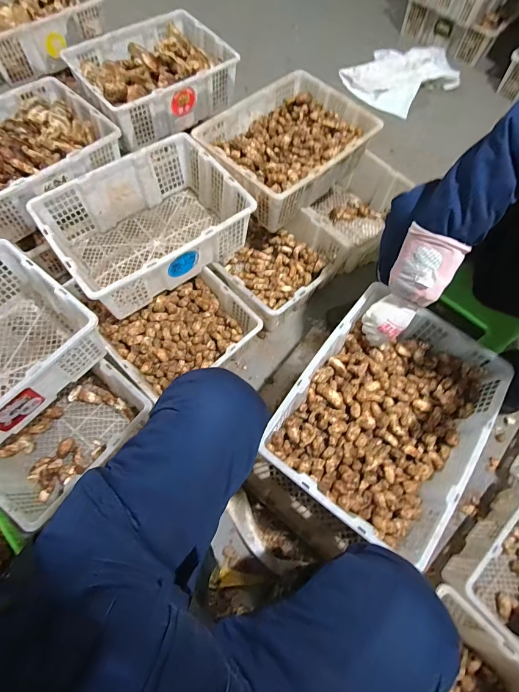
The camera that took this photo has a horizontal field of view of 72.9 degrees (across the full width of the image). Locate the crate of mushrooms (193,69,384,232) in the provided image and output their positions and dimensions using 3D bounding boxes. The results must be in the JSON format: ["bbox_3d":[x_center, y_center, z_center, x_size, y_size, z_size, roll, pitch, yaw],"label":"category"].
[{"bbox_3d":[0.089,-0.642,1.135,0.493,0.146,0.376,-42,74,-18],"label":"crate of mushrooms"}]

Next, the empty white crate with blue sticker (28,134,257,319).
[{"bbox_3d":[-0.298,-0.330,0.973,0.479,0.174,0.358,-38,73,-16],"label":"empty white crate with blue sticker"}]

